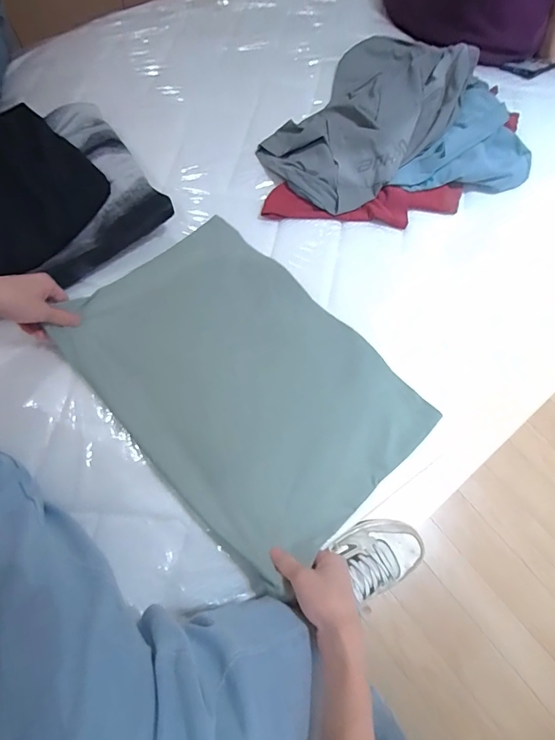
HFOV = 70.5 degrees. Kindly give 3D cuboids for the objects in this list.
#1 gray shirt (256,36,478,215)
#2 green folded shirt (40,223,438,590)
[{"bbox_3d":[0.178,-0.481,0.718,0.259,0.053,0.470,32,72,11],"label":"gray shirt"},{"bbox_3d":[-0.053,0.008,0.534,0.310,0.027,0.448,-43,75,-15],"label":"green folded shirt"}]

